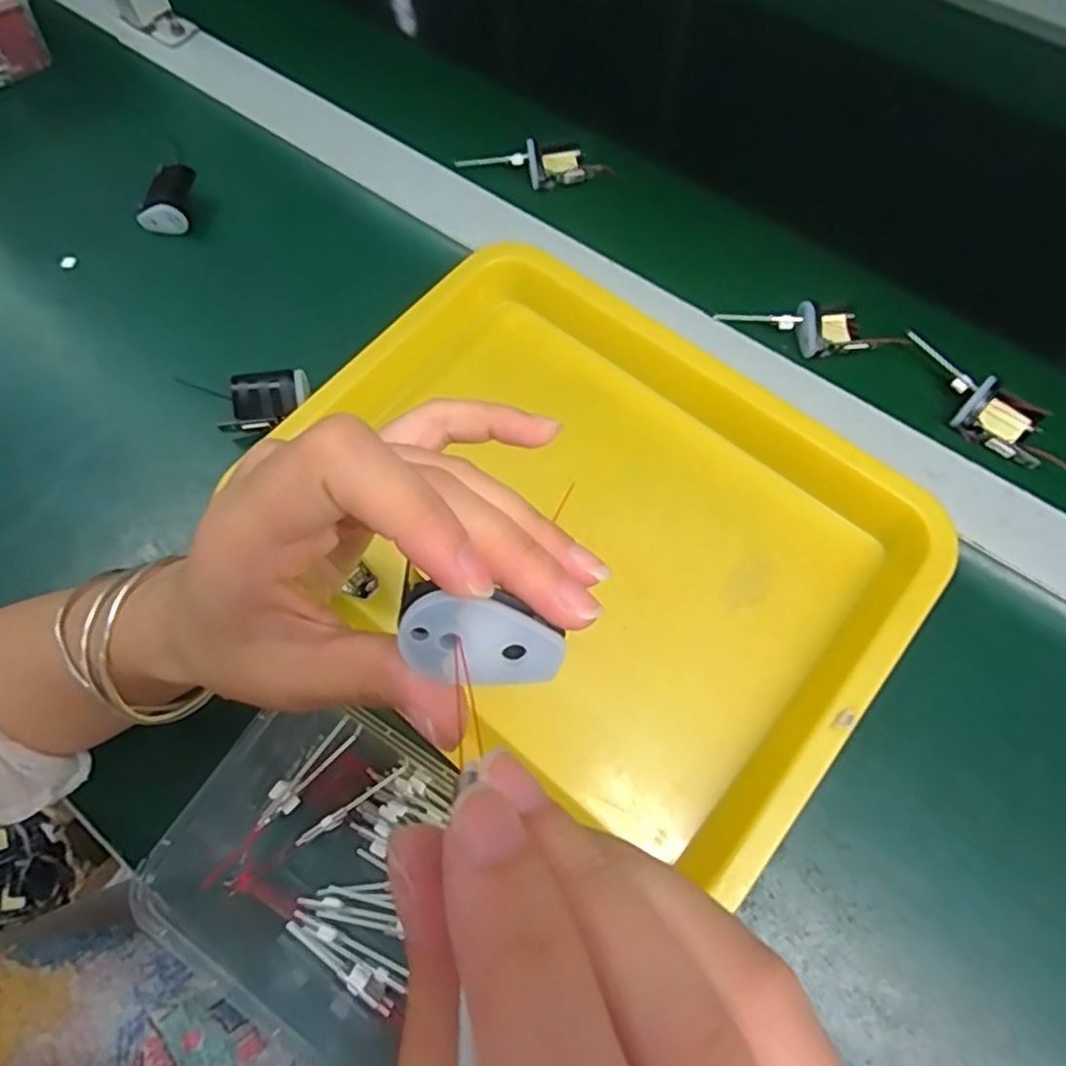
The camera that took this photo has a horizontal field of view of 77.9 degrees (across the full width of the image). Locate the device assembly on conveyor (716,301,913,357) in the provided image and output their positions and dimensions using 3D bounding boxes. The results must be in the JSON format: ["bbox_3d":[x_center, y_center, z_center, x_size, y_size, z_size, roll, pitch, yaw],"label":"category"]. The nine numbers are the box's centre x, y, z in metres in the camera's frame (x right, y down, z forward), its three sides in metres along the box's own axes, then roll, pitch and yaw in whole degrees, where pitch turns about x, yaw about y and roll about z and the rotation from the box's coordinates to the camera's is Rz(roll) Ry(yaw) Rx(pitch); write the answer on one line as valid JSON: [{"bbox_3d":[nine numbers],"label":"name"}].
[{"bbox_3d":[0.178,-0.131,0.422,0.111,0.017,0.033,0,68,2],"label":"device assembly on conveyor"}]

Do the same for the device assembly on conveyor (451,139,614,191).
[{"bbox_3d":[0.005,-0.271,0.486,0.113,0.017,0.042,-17,69,-5],"label":"device assembly on conveyor"}]

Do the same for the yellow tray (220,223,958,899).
[{"bbox_3d":[0.030,-0.009,0.365,0.324,0.037,0.239,37,74,15],"label":"yellow tray"}]

